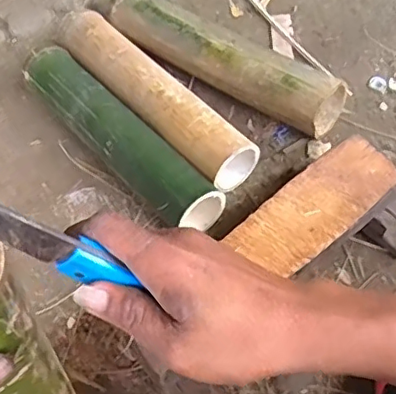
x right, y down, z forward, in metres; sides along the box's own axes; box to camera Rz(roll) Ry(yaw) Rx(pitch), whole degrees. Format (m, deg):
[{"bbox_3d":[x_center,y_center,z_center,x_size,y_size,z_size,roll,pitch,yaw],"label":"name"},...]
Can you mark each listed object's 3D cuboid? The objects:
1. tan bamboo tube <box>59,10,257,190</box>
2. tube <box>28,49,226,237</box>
[{"bbox_3d":[-0.091,-0.184,1.015,0.098,0.081,0.464,-36,60,-19],"label":"tan bamboo tube"},{"bbox_3d":[-0.139,-0.102,0.960,0.097,0.095,0.451,-36,60,-19],"label":"tube"}]

